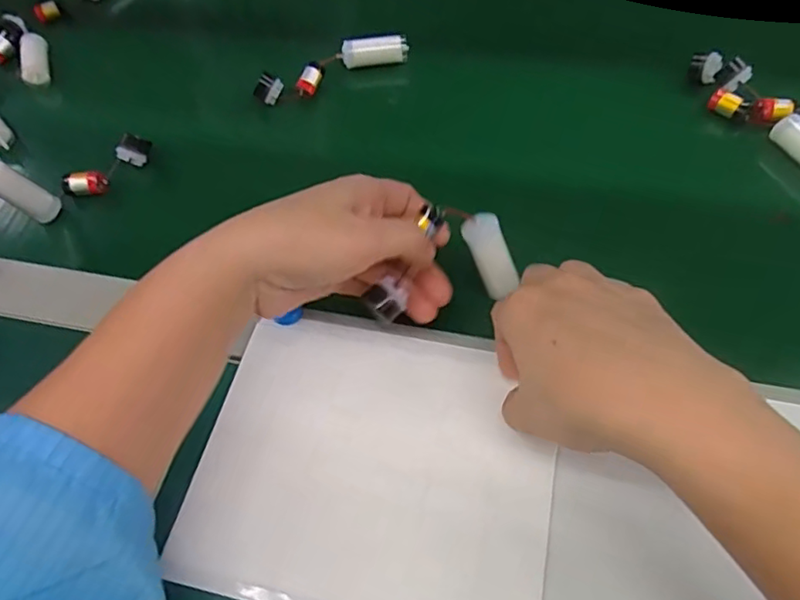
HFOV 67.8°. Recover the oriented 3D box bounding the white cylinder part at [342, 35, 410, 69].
[{"bbox_3d":[-0.021,-0.205,0.494,0.053,0.021,0.017,-5,55,-5],"label":"white cylinder part"}]

